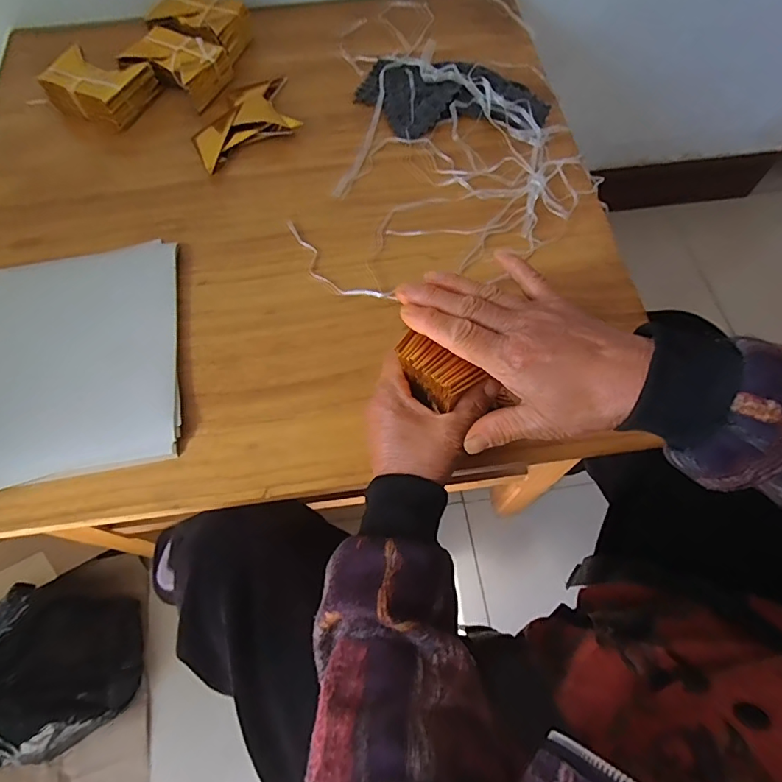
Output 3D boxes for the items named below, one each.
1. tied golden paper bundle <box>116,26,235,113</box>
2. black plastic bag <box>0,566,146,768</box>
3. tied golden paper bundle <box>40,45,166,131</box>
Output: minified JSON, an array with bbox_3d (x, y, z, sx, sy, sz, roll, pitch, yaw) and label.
[{"bbox_3d":[-0.250,-0.379,0.578,0.109,0.040,0.076,24,69,10],"label":"tied golden paper bundle"},{"bbox_3d":[-0.511,0.405,0.649,0.267,0.214,0.210,-36,70,-15],"label":"black plastic bag"},{"bbox_3d":[-0.335,-0.347,0.568,0.106,0.043,0.079,15,68,7],"label":"tied golden paper bundle"}]

